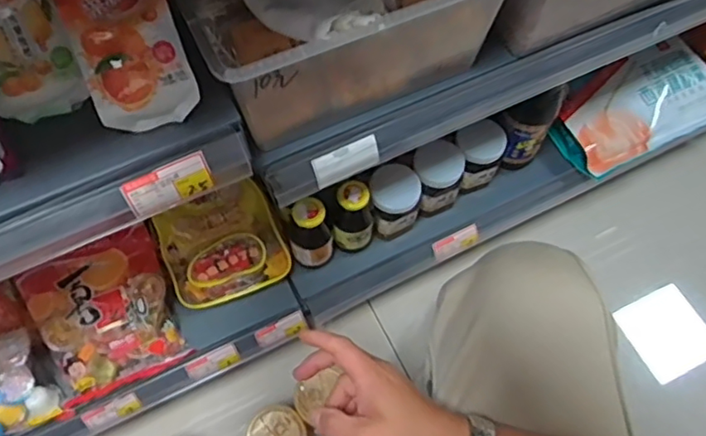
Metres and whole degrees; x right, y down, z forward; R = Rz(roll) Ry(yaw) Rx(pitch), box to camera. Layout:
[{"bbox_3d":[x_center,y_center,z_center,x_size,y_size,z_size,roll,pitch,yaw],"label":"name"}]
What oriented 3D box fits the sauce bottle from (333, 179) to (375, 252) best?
[{"bbox_3d":[0.001,0.006,0.804,0.052,0.149,0.052,1,66,-1],"label":"sauce bottle"}]

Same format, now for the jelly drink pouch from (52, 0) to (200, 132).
[{"bbox_3d":[-0.184,-0.150,0.464,0.079,0.038,0.155,-23,97,-12],"label":"jelly drink pouch"}]

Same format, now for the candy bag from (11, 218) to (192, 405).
[{"bbox_3d":[-0.317,0.123,0.758,0.166,0.037,0.194,-26,98,-16],"label":"candy bag"}]

